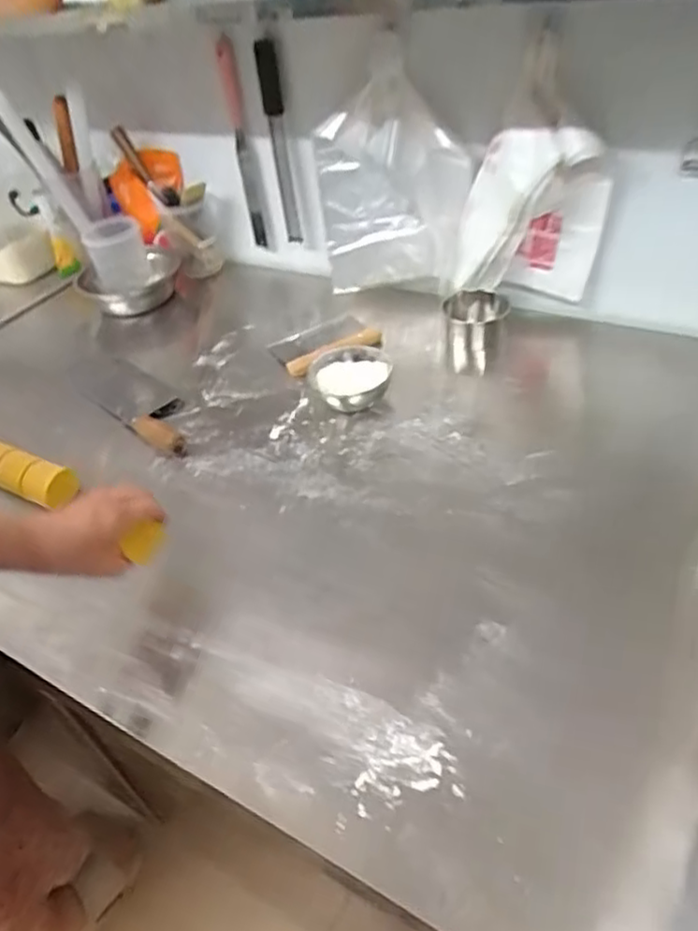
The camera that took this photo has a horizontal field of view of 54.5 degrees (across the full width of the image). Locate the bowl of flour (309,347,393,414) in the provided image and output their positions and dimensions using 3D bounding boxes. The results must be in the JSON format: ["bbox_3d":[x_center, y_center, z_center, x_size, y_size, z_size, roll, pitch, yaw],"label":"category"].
[{"bbox_3d":[0.002,-0.116,0.926,0.109,0.059,0.107,-6,42,5],"label":"bowl of flour"}]

